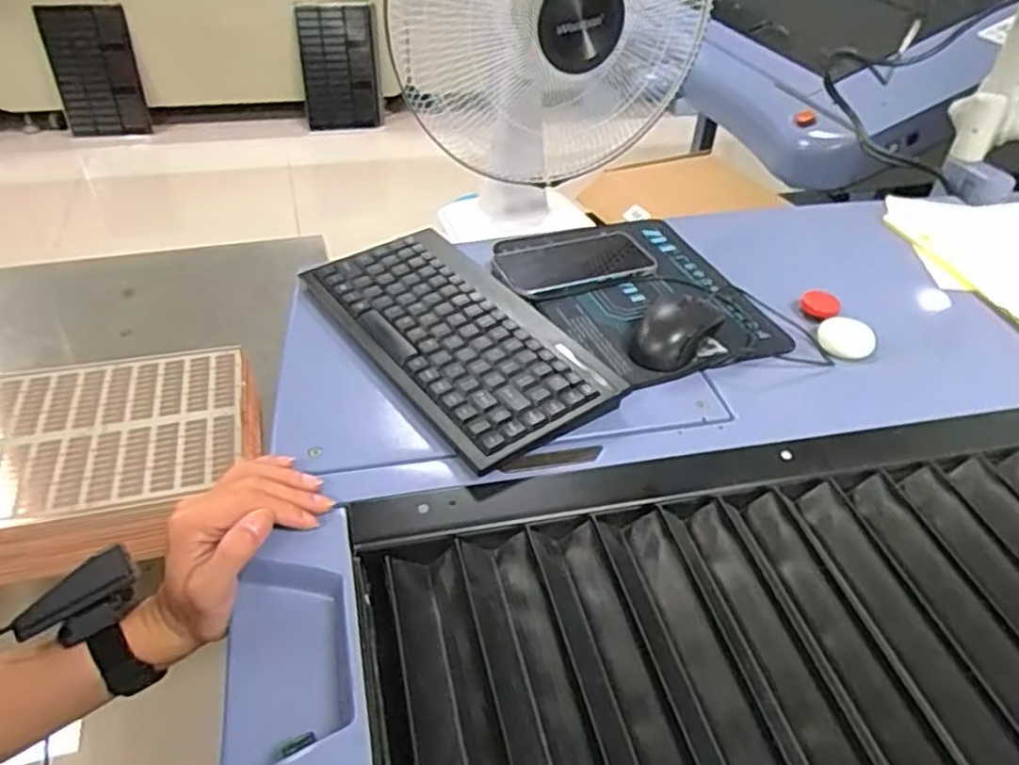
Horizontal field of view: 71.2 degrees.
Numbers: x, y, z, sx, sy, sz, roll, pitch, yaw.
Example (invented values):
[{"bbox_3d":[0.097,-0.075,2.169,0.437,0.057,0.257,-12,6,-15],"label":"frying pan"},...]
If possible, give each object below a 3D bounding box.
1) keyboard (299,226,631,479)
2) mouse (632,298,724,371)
[{"bbox_3d":[-0.049,-0.042,0.619,0.149,0.034,0.289,-24,47,-28],"label":"keyboard"},{"bbox_3d":[0.149,-0.049,0.636,0.100,0.035,0.061,-27,49,-30],"label":"mouse"}]

